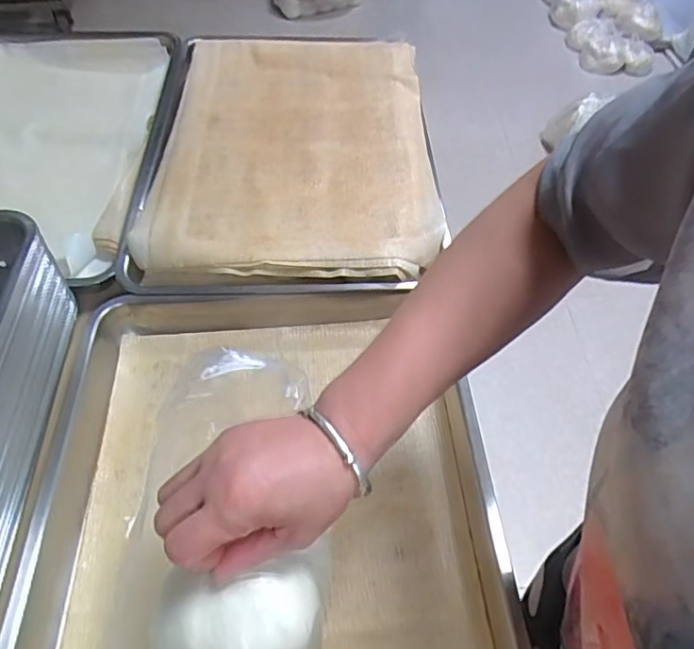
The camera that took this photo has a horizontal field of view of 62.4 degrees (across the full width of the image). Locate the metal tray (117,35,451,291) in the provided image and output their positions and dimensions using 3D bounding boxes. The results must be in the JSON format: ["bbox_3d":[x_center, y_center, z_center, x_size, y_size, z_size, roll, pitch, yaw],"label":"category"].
[{"bbox_3d":[-0.079,-0.260,0.795,0.384,0.052,0.532,-1,51,-4],"label":"metal tray"}]

